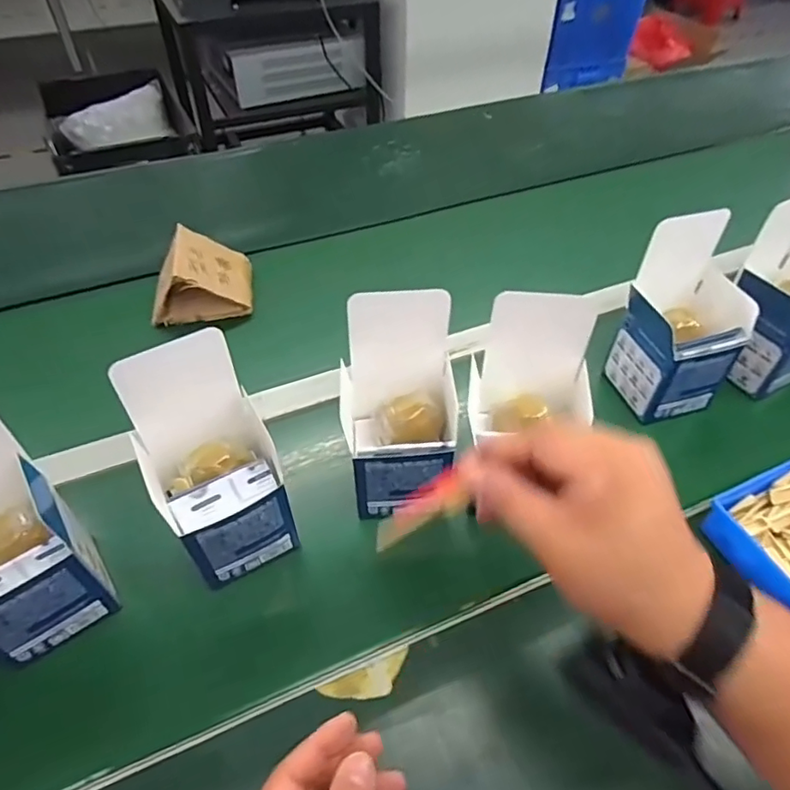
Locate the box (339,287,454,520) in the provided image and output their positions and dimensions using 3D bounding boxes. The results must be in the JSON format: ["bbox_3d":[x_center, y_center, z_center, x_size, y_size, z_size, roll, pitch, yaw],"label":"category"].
[{"bbox_3d":[0.003,0.011,0.457,0.093,0.158,0.097,-3,48,0],"label":"box"}]

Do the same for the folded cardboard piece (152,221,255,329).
[{"bbox_3d":[-0.235,-0.144,0.668,0.114,0.075,0.084,-9,49,-6],"label":"folded cardboard piece"}]

